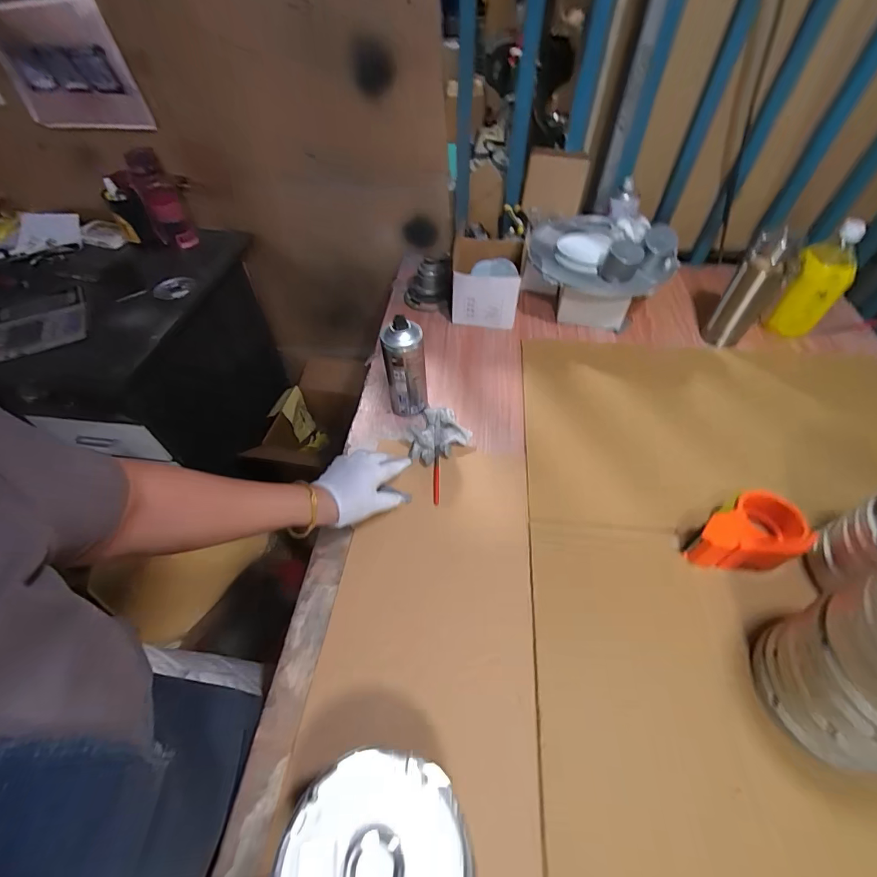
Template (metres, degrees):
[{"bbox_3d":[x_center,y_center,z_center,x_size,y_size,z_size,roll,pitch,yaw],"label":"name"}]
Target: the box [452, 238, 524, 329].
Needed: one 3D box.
[{"bbox_3d":[0.097,-0.317,0.844,0.131,0.112,0.161,5,53,7],"label":"box"}]

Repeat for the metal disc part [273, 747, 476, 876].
[{"bbox_3d":[-0.043,0.312,0.303,0.139,0.030,0.114,15,53,-3],"label":"metal disc part"}]

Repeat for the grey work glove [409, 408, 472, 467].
[{"bbox_3d":[-0.013,-0.010,0.653,0.104,0.046,0.090,-28,56,-17],"label":"grey work glove"}]

